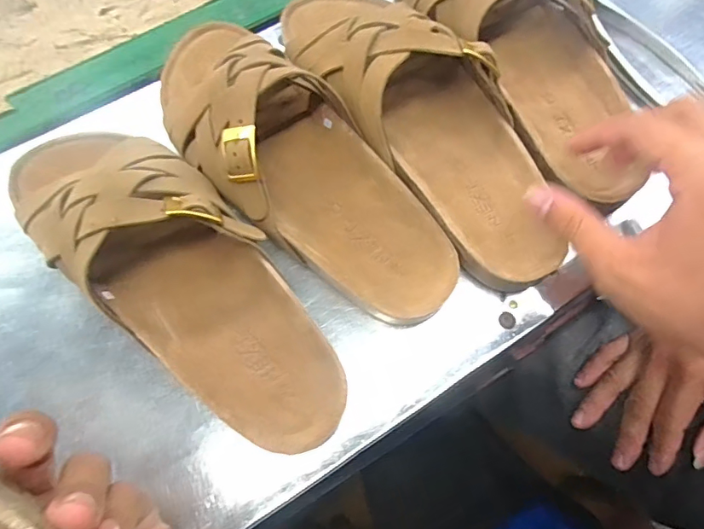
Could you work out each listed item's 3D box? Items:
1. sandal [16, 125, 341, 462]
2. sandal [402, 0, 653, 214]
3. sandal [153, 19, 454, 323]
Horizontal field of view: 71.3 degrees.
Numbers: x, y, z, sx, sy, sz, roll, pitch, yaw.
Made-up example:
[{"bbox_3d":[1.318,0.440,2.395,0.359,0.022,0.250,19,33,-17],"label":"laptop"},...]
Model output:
[{"bbox_3d":[-0.104,-0.004,0.285,0.255,0.063,0.089,40,74,14],"label":"sandal"},{"bbox_3d":[0.120,-0.161,0.348,0.112,0.059,0.267,-21,70,-8],"label":"sandal"},{"bbox_3d":[-0.037,-0.066,0.310,0.093,0.063,0.249,-38,73,-14],"label":"sandal"}]

